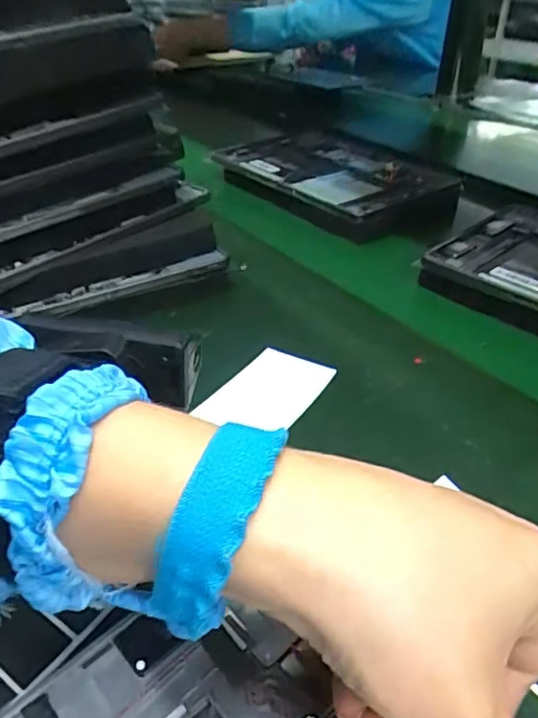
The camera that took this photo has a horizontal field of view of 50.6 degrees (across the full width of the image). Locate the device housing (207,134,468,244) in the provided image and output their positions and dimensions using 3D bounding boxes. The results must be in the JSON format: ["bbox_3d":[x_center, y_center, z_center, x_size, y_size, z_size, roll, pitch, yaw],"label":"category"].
[{"bbox_3d":[0.084,-0.225,0.684,0.193,0.024,0.280,-26,44,-32],"label":"device housing"}]

